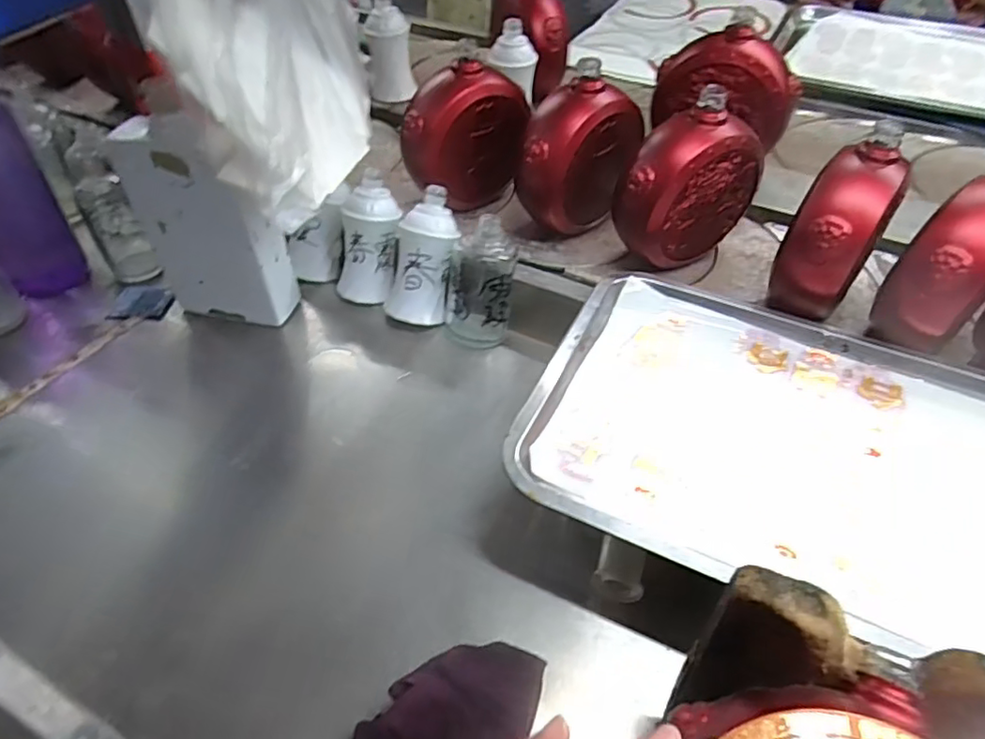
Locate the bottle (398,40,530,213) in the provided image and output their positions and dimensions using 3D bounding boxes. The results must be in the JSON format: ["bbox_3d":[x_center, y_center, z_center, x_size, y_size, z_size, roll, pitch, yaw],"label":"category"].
[{"bbox_3d":[-0.028,-0.237,0.606,0.123,0.136,0.057,-33,55,-26],"label":"bottle"}]

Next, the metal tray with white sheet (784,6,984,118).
[{"bbox_3d":[0.589,-0.432,0.852,0.323,0.042,0.254,23,52,20],"label":"metal tray with white sheet"}]

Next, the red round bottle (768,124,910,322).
[{"bbox_3d":[0.283,-0.114,0.496,0.062,0.152,0.112,29,54,24],"label":"red round bottle"}]

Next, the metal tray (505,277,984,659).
[{"bbox_3d":[0.206,0.046,0.404,0.343,0.032,0.258,18,50,16],"label":"metal tray"}]

